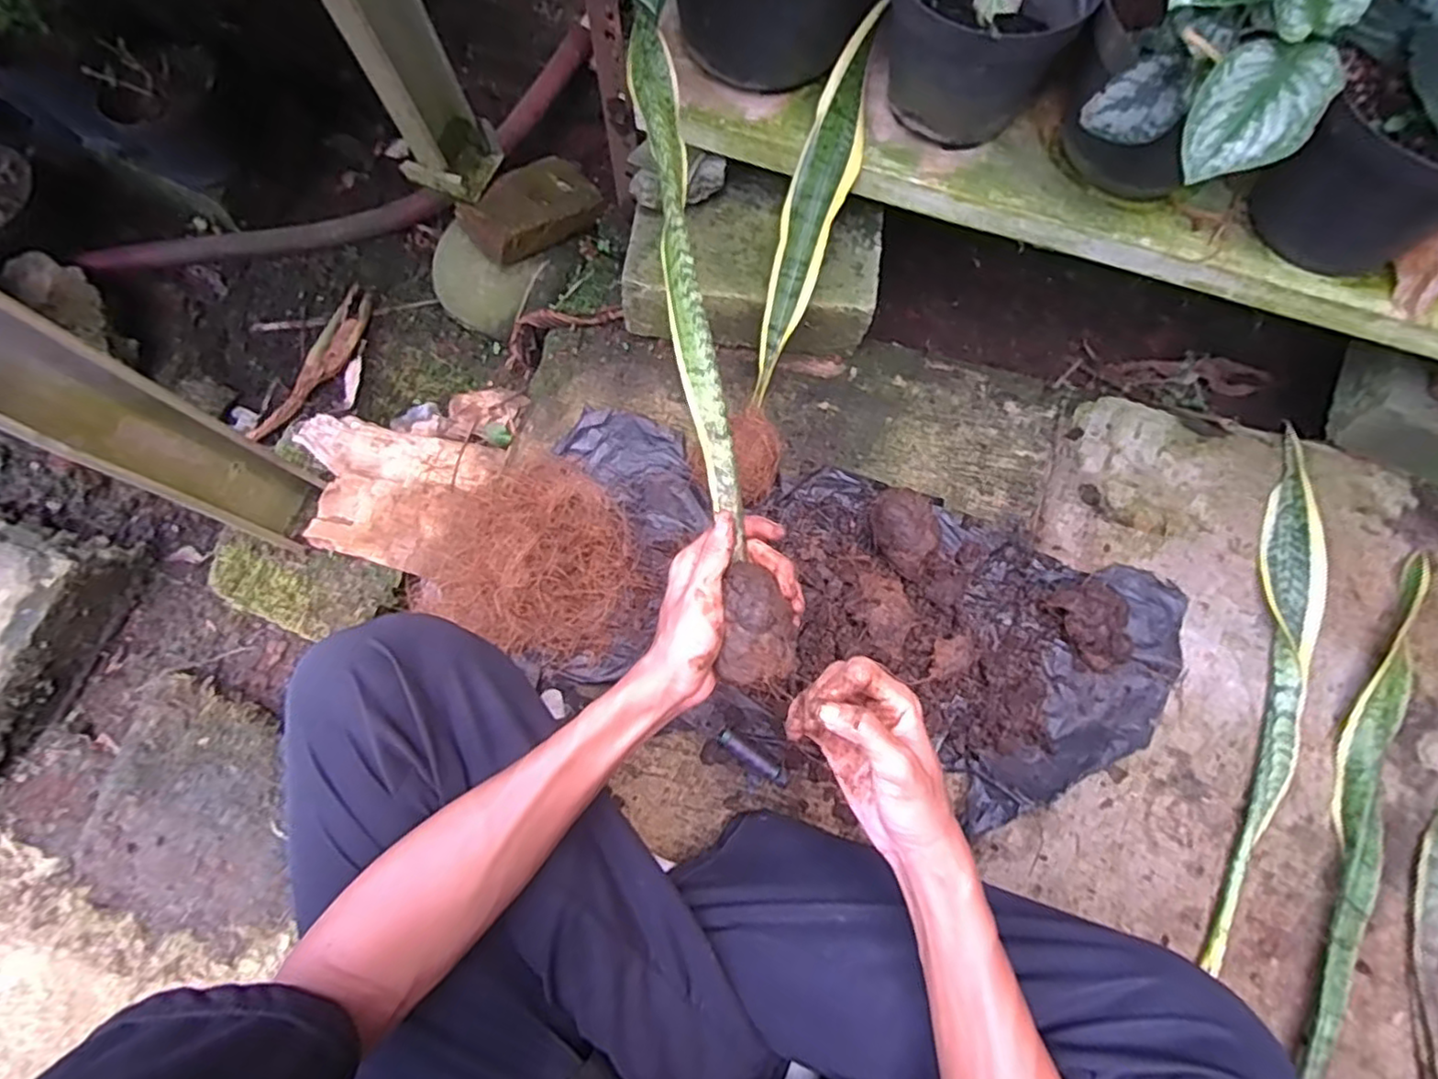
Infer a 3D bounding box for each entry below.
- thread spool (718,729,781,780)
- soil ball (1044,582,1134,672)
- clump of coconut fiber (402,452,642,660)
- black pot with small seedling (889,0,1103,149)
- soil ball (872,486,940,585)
[{"bbox_3d":[0.027,0.195,0.617,0.062,0.018,0.015,33,76,11],"label":"thread spool"},{"bbox_3d":[0.351,0.078,0.636,0.063,0.038,0.083,-23,73,-5],"label":"soil ball"},{"bbox_3d":[-0.184,0.009,0.643,0.183,0.097,0.227,-42,76,-11],"label":"clump of coconut fiber"},{"bbox_3d":[0.224,-0.443,0.586,0.162,0.141,0.170,20,74,8],"label":"black pot with small seedling"},{"bbox_3d":[0.171,-0.005,0.642,0.064,0.059,0.063,-1,72,2],"label":"soil ball"}]

